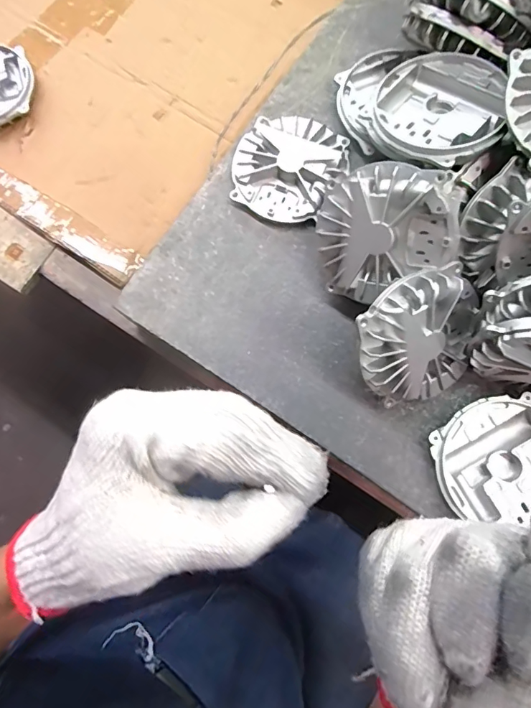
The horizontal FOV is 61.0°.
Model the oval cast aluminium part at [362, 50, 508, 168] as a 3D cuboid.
[{"bbox_3d":[0.141,-0.201,0.368,0.100,0.030,0.111,29,81,8],"label":"oval cast aluminium part"}]

